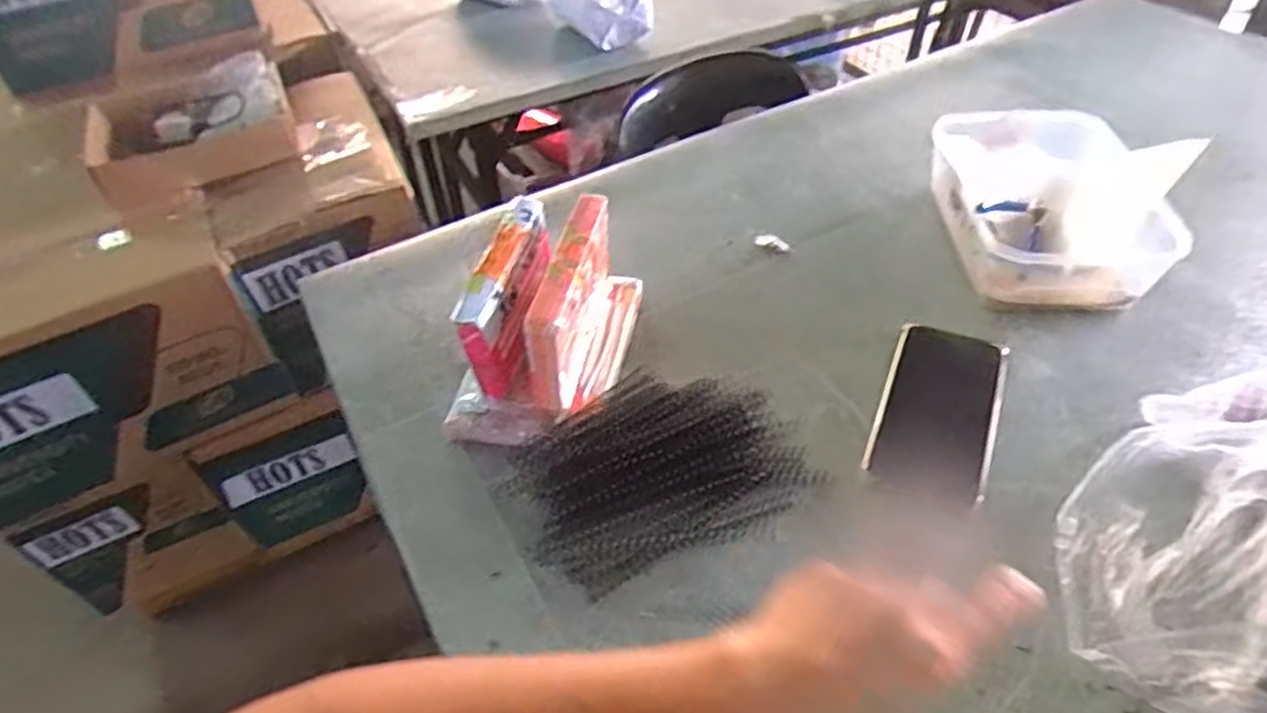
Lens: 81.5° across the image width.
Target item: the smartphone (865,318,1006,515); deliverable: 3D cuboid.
[{"bbox_3d":[0.229,0.039,0.551,0.081,0.010,0.164,17,49,20],"label":"smartphone"}]

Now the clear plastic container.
[{"bbox_3d":[0.369,-0.148,0.678,0.160,0.083,0.236,-1,46,4],"label":"clear plastic container"}]

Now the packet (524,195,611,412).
[{"bbox_3d":[-0.046,-0.038,0.563,0.033,0.102,0.147,4,46,9],"label":"packet"}]

